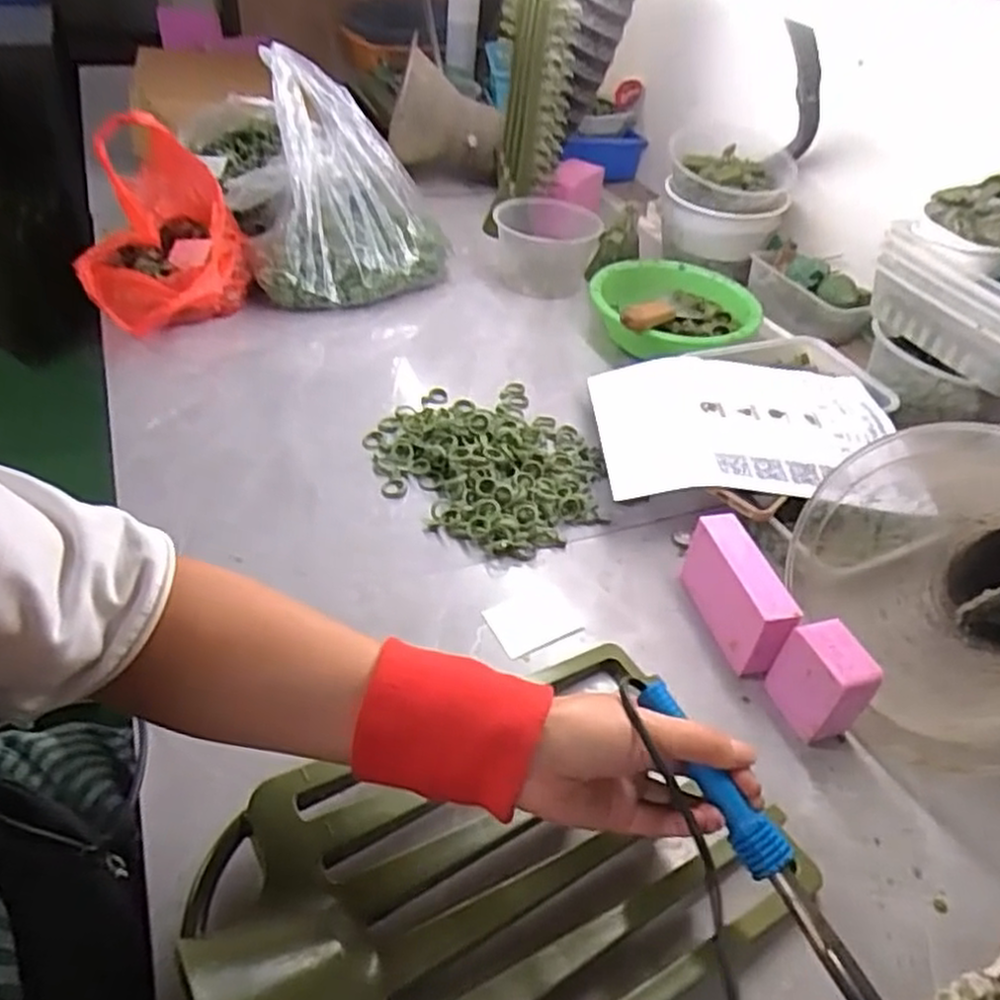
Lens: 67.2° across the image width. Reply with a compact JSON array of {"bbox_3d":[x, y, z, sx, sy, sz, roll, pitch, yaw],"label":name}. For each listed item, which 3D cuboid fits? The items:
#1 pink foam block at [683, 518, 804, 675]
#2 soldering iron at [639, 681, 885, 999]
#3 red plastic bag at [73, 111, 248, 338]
[{"bbox_3d":[0.183,0.075,0.584,0.035,0.072,0.114,-7,43,-15],"label":"pink foam block"},{"bbox_3d":[0.157,0.216,0.380,0.021,0.022,0.279,-22,68,-29],"label":"soldering iron"},{"bbox_3d":[-0.381,-0.302,0.841,0.178,0.181,0.239,-9,43,-17],"label":"red plastic bag"}]

